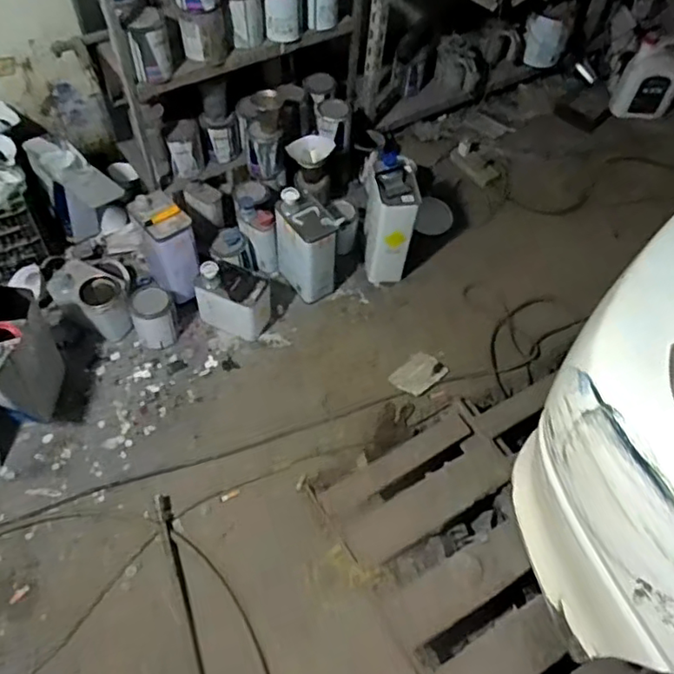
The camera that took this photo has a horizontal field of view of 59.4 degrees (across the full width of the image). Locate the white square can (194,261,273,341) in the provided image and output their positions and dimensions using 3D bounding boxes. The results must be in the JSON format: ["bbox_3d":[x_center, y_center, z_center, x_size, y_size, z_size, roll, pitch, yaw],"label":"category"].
[{"bbox_3d":[-0.278,-0.106,1.580,0.170,0.192,0.120,22,57,11],"label":"white square can"}]

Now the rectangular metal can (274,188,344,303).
[{"bbox_3d":[-0.083,-0.254,1.618,0.103,0.293,0.176,-31,61,-23],"label":"rectangular metal can"}]

